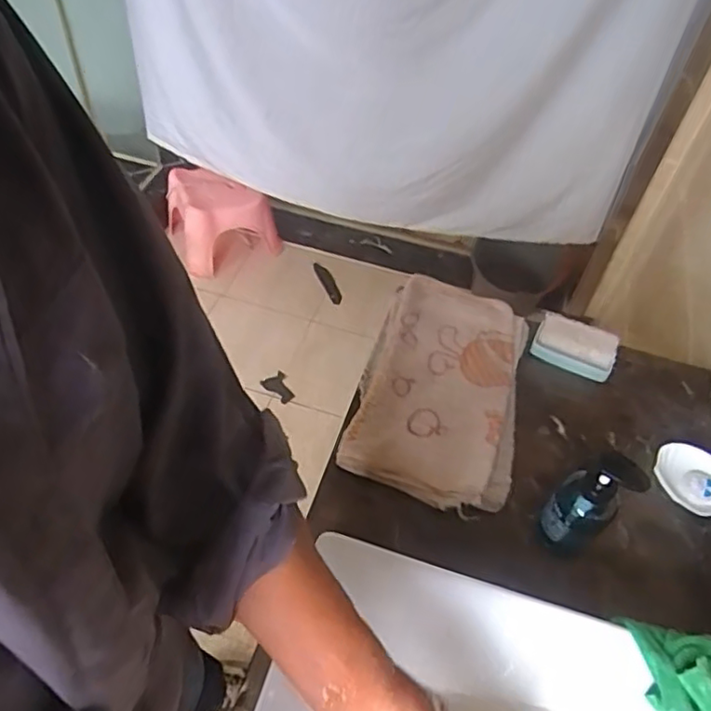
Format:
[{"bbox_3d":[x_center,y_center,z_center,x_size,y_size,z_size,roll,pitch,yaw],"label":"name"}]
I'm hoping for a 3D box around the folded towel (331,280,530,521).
[{"bbox_3d":[0.132,0.037,0.911,0.230,0.049,0.406,14,52,7],"label":"folded towel"}]

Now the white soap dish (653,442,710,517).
[{"bbox_3d":[0.452,0.165,0.817,0.098,0.016,0.098,2,51,-3],"label":"white soap dish"}]

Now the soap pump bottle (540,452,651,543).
[{"bbox_3d":[0.260,0.177,0.703,0.058,0.179,0.066,-31,60,-25],"label":"soap pump bottle"}]

